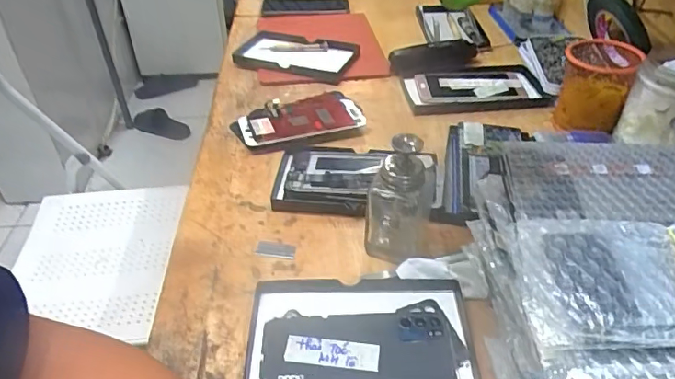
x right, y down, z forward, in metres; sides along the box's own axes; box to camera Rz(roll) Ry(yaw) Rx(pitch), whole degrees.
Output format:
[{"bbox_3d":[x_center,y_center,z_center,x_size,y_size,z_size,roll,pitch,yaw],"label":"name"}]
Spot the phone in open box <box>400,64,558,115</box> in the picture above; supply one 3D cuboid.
[{"bbox_3d":[0.199,-0.150,0.761,0.196,0.021,0.117,-2,39,-1],"label":"phone in open box"}]

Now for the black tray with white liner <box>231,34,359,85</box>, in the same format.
[{"bbox_3d":[-0.063,-0.214,0.829,0.175,0.025,0.103,16,42,20],"label":"black tray with white liner"}]

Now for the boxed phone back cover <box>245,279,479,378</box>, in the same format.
[{"bbox_3d":[0.019,0.123,0.437,0.183,0.018,0.112,0,39,1],"label":"boxed phone back cover"}]

